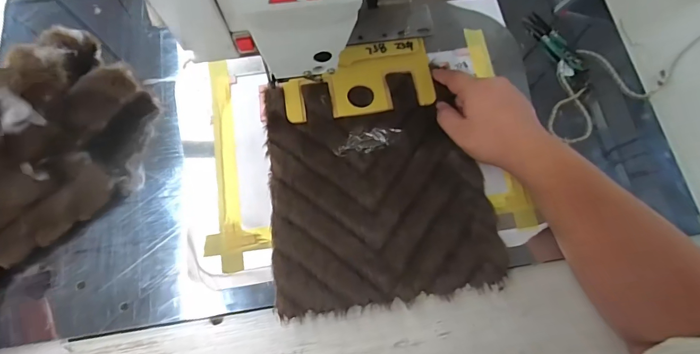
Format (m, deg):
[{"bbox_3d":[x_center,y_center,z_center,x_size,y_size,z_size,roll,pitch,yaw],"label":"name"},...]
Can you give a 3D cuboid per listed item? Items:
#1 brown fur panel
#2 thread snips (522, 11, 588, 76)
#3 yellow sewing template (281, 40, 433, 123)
[{"bbox_3d":[0.031,0.007,0.412,0.238,0.017,0.257,-9,73,-2],"label":"brown fur panel"},{"bbox_3d":[0.272,-0.181,0.484,0.030,0.012,0.105,-27,74,-7],"label":"thread snips"},{"bbox_3d":[0.010,-0.120,0.450,0.182,0.007,0.090,-9,76,-3],"label":"yellow sewing template"}]

